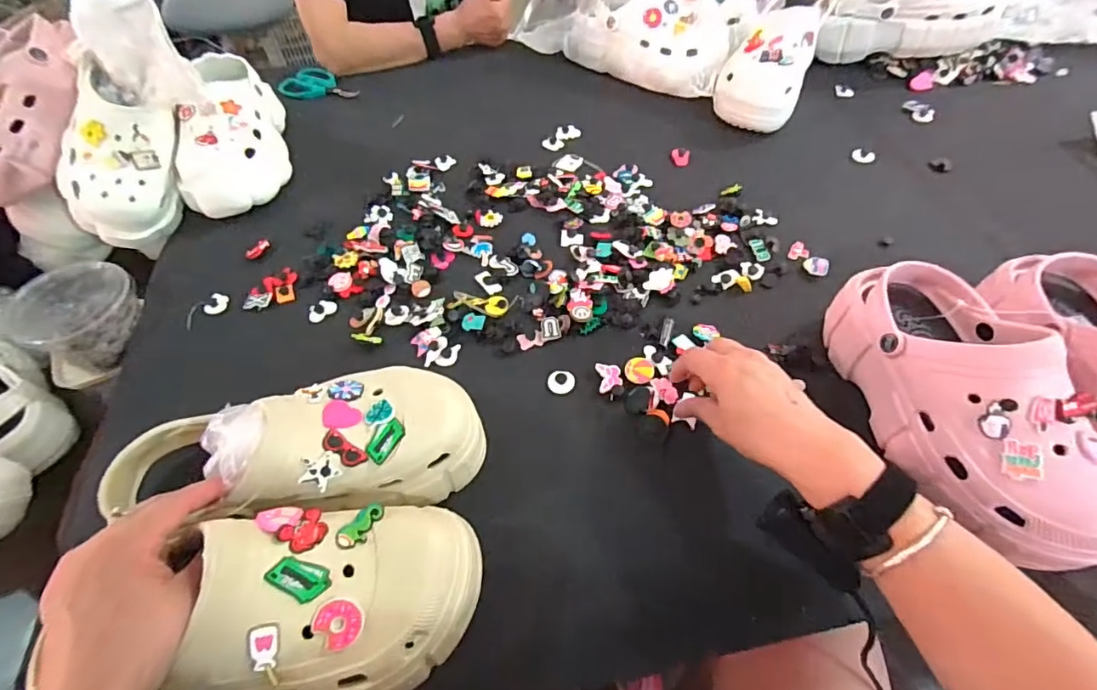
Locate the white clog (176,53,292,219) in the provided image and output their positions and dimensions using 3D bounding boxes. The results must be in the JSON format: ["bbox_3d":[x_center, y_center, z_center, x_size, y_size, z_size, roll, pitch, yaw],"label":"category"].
[{"bbox_3d":[-0.416,-0.286,0.681,0.106,0.090,0.251,-6,67,-2],"label":"white clog"}]

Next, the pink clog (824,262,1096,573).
[{"bbox_3d":[0.326,0.045,0.409,0.098,0.116,0.249,-7,55,-2],"label":"pink clog"}]

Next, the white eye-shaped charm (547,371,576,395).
[{"bbox_3d":[0.013,0.036,0.496,0.026,0.007,0.022,3,55,5],"label":"white eye-shaped charm"}]

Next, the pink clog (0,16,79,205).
[{"bbox_3d":[-0.647,-0.293,0.620,0.107,0.076,0.244,12,80,11],"label":"pink clog"}]

